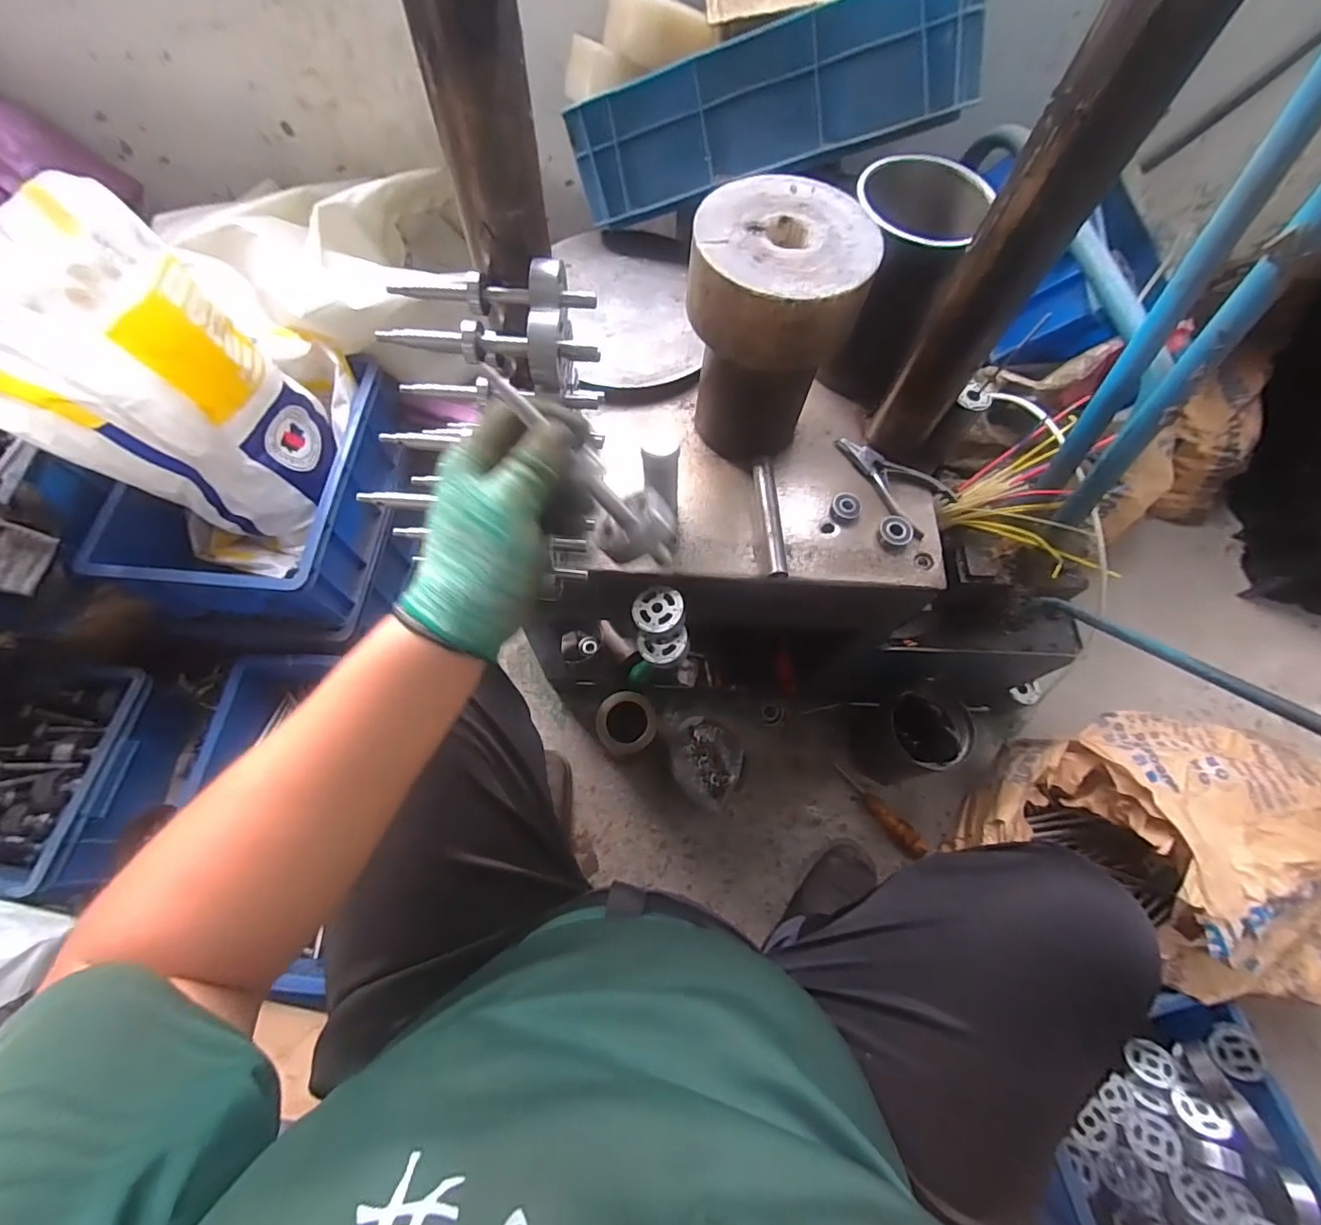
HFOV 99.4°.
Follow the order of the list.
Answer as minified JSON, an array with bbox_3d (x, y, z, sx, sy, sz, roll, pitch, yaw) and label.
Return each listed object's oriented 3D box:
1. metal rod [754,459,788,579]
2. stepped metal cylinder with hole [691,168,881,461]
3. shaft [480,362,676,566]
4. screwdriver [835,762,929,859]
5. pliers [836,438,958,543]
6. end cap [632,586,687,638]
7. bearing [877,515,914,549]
[{"bbox_3d":[0.113,-0.100,0.579,0.020,0.013,0.136,-2,67,-4],"label":"metal rod"},{"bbox_3d":[0.095,-0.252,0.531,0.136,0.211,0.136,11,67,2],"label":"stepped metal cylinder with hole"},{"bbox_3d":[-0.046,-0.087,0.341,0.151,0.046,0.037,45,67,-26],"label":"shaft"},{"bbox_3d":[0.352,0.317,0.900,0.035,0.031,0.170,-37,73,-16],"label":"screwdriver"},{"bbox_3d":[0.253,-0.148,0.618,0.136,0.016,0.081,42,71,14],"label":"pliers"},{"bbox_3d":[-0.001,-0.002,0.575,0.053,0.018,0.053,-4,71,12],"label":"end cap"},{"bbox_3d":[0.247,-0.085,0.587,0.037,0.013,0.032,-35,73,-16],"label":"bearing"}]

